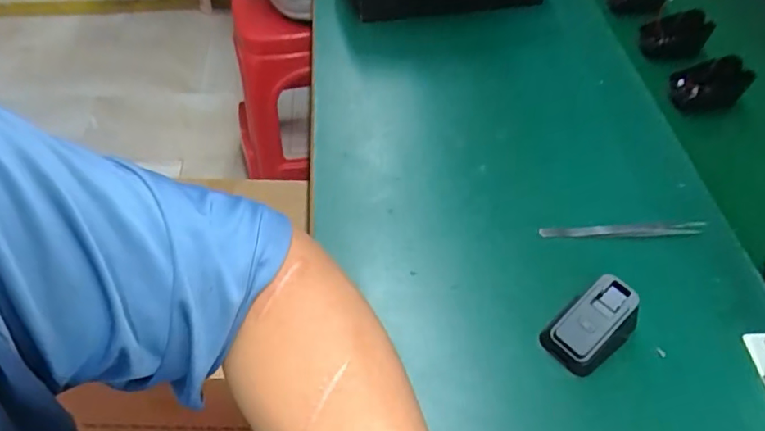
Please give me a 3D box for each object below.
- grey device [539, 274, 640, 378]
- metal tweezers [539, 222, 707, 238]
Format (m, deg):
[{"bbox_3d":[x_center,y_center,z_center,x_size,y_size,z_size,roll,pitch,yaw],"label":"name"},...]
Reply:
[{"bbox_3d":[0.148,0.077,0.387,0.061,0.040,0.041,-31,57,-23],"label":"grey device"},{"bbox_3d":[0.198,0.012,0.454,0.128,0.011,0.013,2,50,1],"label":"metal tweezers"}]

